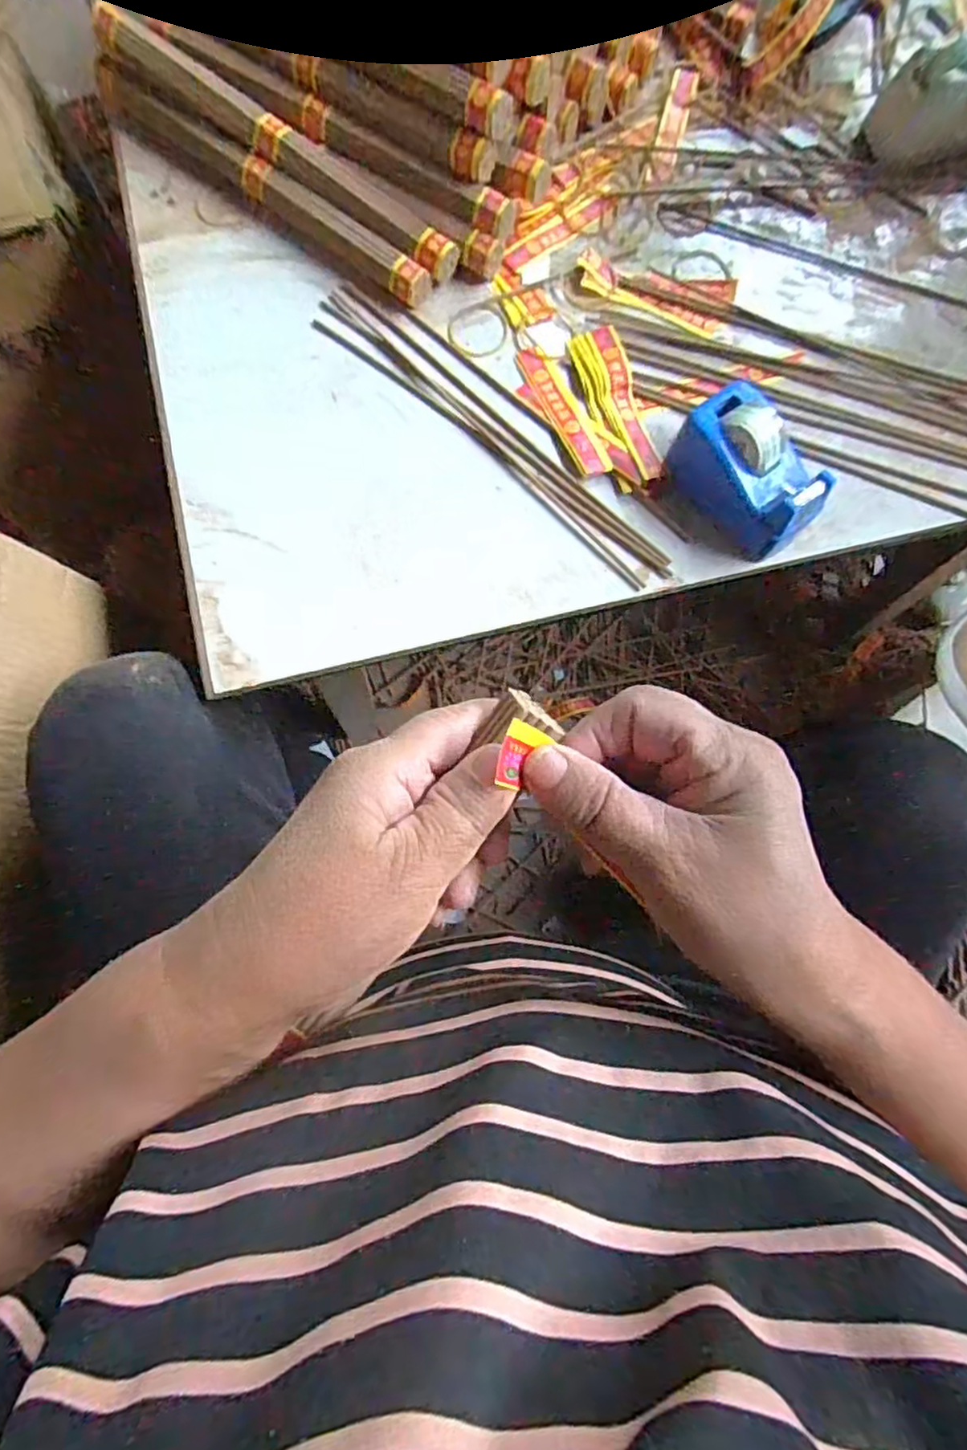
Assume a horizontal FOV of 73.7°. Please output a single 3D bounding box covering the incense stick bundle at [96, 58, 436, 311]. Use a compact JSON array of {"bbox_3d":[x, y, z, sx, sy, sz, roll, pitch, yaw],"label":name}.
[{"bbox_3d":[-0.168,-0.406,0.485,0.309,0.030,0.026,37,79,8],"label":"incense stick bundle"}]

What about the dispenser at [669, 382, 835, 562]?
[{"bbox_3d":[0.167,-0.162,0.419,0.066,0.055,0.105,-31,79,-7],"label":"dispenser"}]

